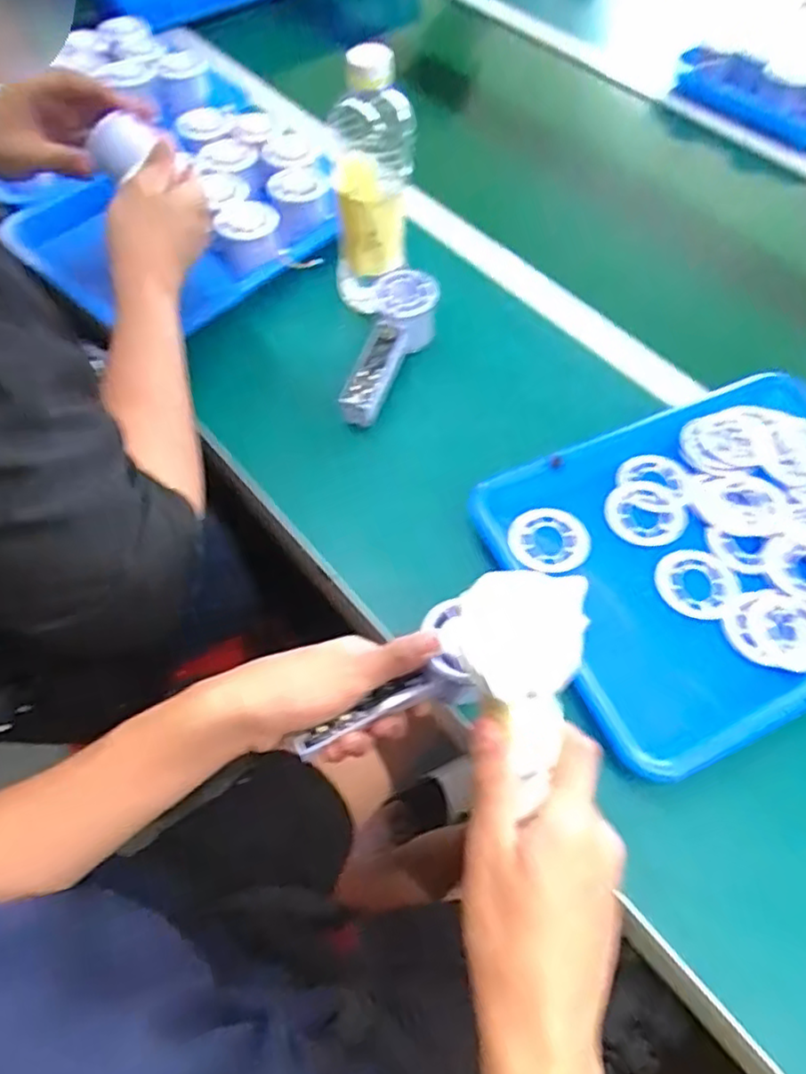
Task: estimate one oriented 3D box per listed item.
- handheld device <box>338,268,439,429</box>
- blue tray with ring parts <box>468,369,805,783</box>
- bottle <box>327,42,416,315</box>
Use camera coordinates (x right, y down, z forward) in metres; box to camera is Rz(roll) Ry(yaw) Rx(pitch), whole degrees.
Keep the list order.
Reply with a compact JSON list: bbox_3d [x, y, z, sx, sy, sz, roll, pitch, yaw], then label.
[{"bbox_3d":[-0.012,-0.171,0.597,0.058,0.037,0.155,22,77,11],"label":"handheld device"},{"bbox_3d":[0.256,0.008,0.522,0.342,0.036,0.254,-22,62,-14],"label":"blue tray with ring parts"},{"bbox_3d":[-0.028,-0.301,0.566,0.071,0.204,0.065,0,59,-2],"label":"bottle"}]

